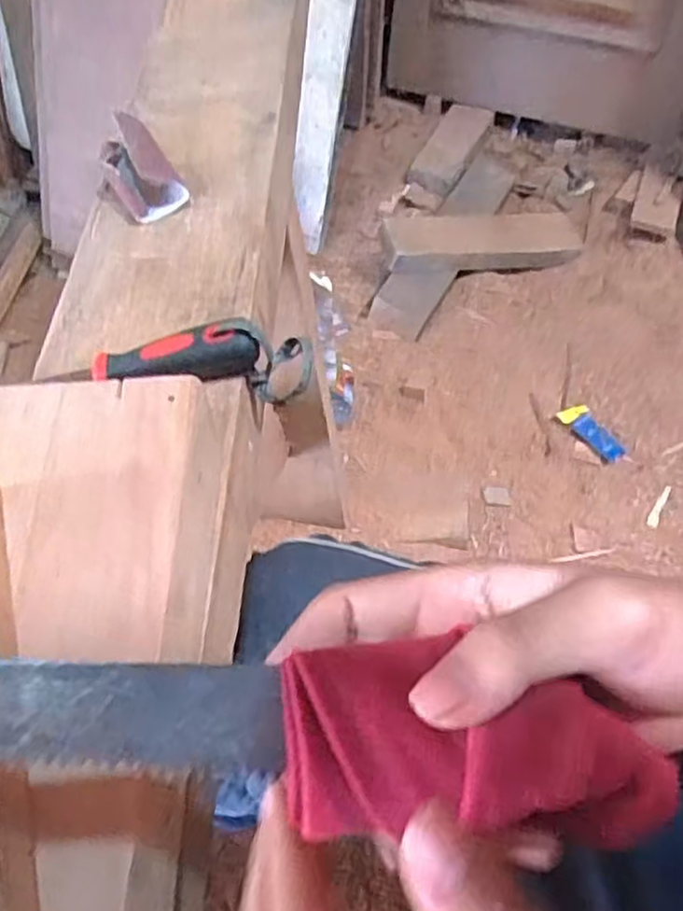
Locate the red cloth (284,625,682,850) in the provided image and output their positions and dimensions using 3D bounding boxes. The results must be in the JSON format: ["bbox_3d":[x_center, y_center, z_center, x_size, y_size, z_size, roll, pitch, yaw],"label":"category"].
[{"bbox_3d":[0.040,0.079,0.200,0.110,0.018,0.051,12,57,-4],"label":"red cloth"}]

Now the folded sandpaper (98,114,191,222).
[{"bbox_3d":[-0.164,-0.225,0.576,0.054,0.033,0.097,-26,58,-17],"label":"folded sandpaper"}]

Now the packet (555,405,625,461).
[{"bbox_3d":[0.464,-0.043,1.346,0.057,0.015,0.130,-31,62,-18],"label":"packet"}]

